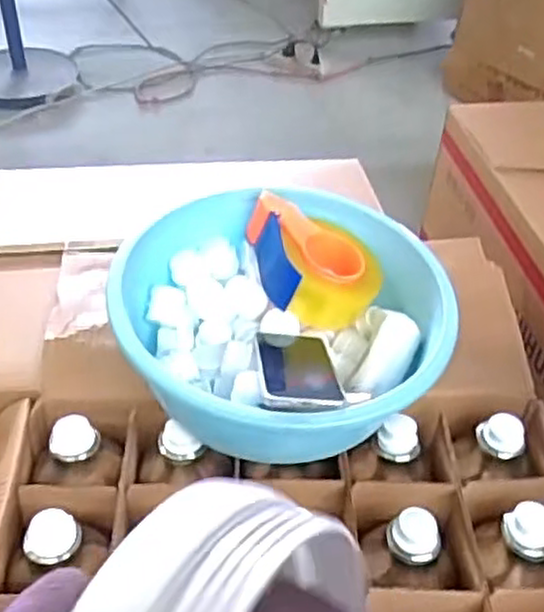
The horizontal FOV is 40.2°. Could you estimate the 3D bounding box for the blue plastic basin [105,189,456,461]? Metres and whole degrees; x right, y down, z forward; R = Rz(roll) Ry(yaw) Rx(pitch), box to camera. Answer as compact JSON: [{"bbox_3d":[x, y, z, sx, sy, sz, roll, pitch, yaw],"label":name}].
[{"bbox_3d":[0.005,0.024,0.809,0.330,0.135,0.327,3,42,-3],"label":"blue plastic basin"}]

